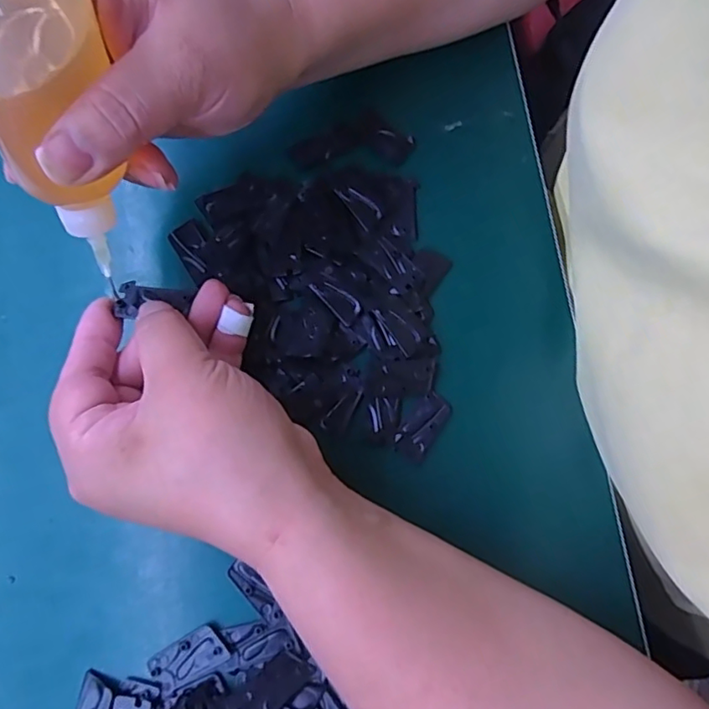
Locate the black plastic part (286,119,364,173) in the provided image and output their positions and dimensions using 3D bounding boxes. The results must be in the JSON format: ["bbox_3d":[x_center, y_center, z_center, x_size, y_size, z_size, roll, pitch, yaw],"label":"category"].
[{"bbox_3d":[-0.015,-0.109,0.301,0.041,0.004,0.015,-29,79,-6],"label":"black plastic part"}]

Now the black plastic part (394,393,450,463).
[{"bbox_3d":[0.033,0.034,0.276,0.016,0.004,0.031,34,80,7],"label":"black plastic part"}]

